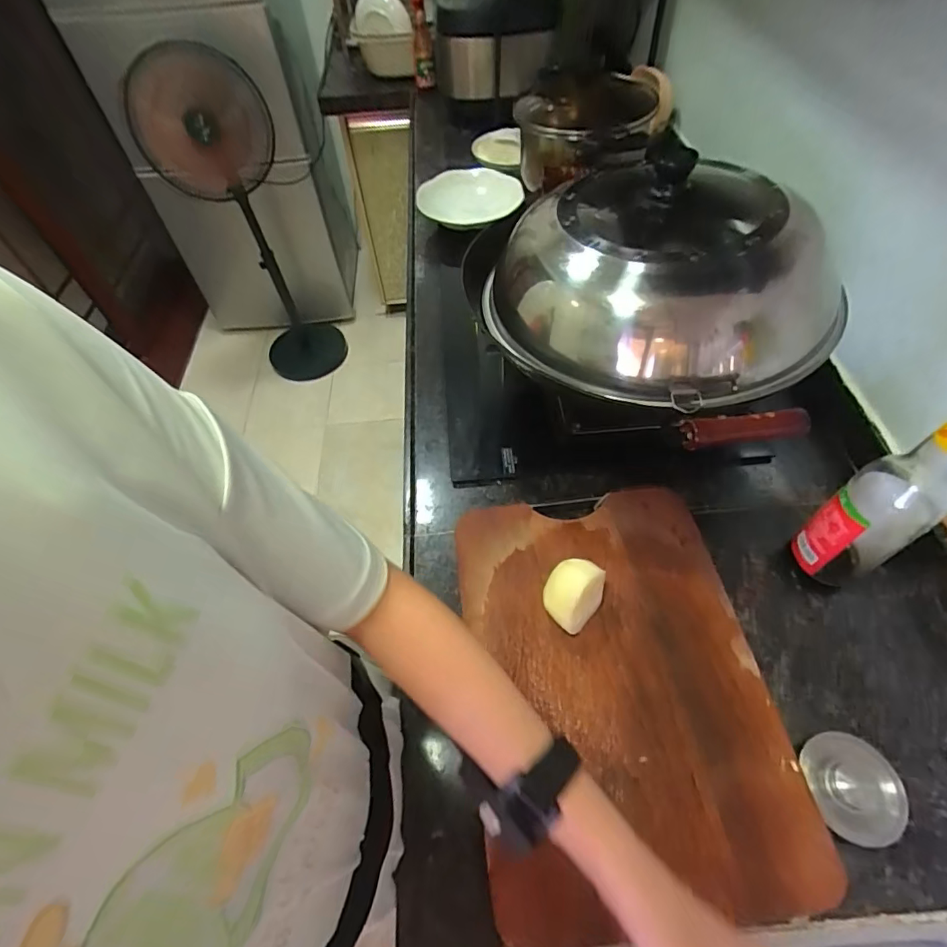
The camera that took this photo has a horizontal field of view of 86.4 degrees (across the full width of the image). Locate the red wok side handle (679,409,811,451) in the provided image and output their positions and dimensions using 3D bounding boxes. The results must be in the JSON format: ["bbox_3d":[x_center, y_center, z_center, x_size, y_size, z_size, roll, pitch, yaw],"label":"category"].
[{"bbox_3d":[0.234,-0.039,0.436,0.112,0.022,0.020,-8,55,-3],"label":"red wok side handle"}]

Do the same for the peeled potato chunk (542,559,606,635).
[{"bbox_3d":[0.100,0.121,0.508,0.050,0.053,0.062,34,64,24],"label":"peeled potato chunk"}]

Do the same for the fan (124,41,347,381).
[{"bbox_3d":[-0.645,-0.681,1.464,0.313,0.869,0.263,-24,57,-13],"label":"fan"}]

